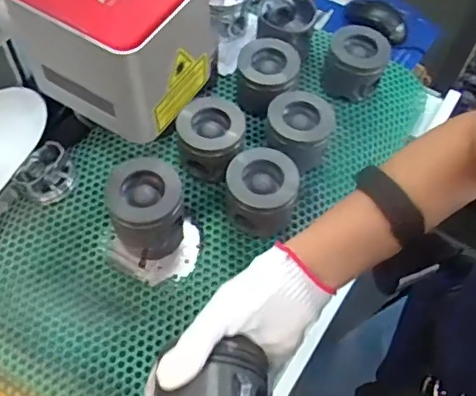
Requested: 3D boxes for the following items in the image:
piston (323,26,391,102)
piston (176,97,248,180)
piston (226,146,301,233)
[{"bbox_3d":[0.178,-0.204,0.849,0.090,0.076,0.083,12,59,5],"label":"piston"},{"bbox_3d":[-0.036,-0.075,0.760,0.089,0.074,0.076,0,58,-2],"label":"piston"},{"bbox_3d":[0.026,-0.009,0.727,0.090,0.080,0.091,1,58,-1],"label":"piston"}]

